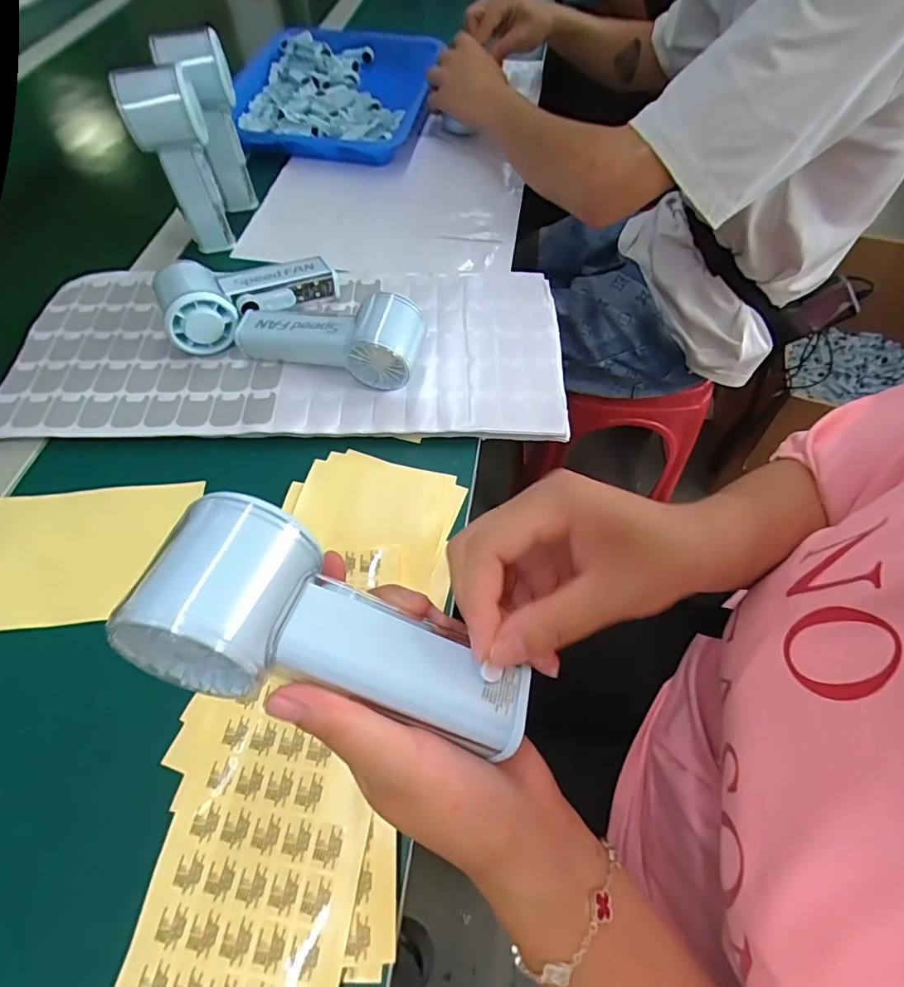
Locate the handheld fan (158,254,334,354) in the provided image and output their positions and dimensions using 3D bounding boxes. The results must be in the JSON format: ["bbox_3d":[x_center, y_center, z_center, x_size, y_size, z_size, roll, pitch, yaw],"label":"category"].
[{"bbox_3d":[-0.179,-0.179,0.448,0.149,0.053,0.068,-20,62,-12],"label":"handheld fan"}]

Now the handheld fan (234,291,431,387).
[{"bbox_3d":[-0.103,-0.136,0.419,0.156,0.059,0.052,15,61,8],"label":"handheld fan"}]

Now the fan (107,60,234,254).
[{"bbox_3d":[-0.254,-0.313,0.480,0.063,0.157,0.056,-19,62,-11],"label":"fan"}]

